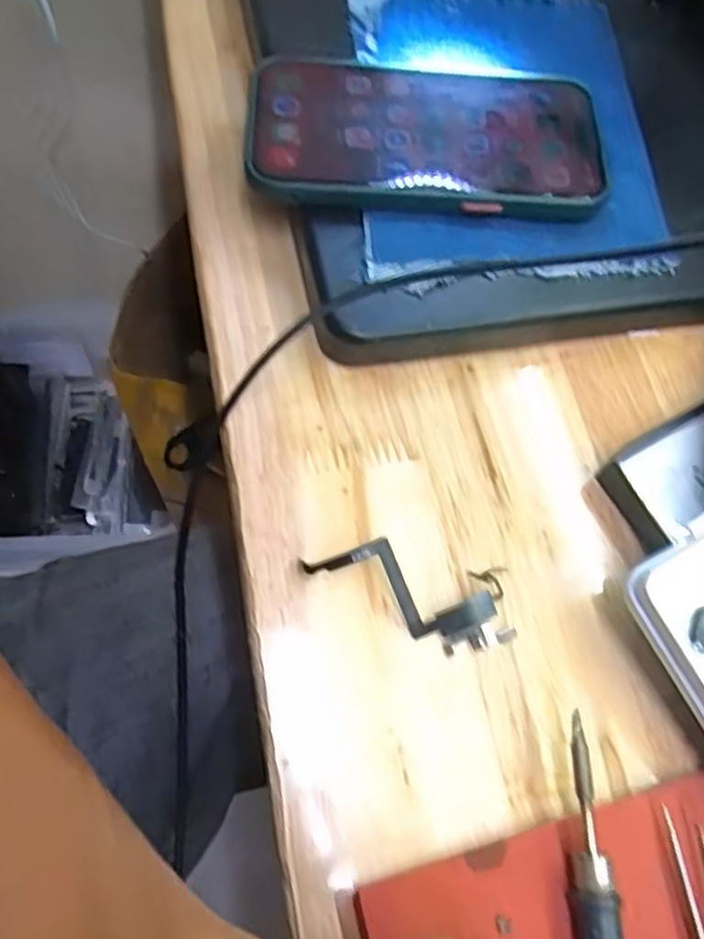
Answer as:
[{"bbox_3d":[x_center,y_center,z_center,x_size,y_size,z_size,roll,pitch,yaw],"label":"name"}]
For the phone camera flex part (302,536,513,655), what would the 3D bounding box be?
[{"bbox_3d":[0.023,0.040,0.254,0.073,0.017,0.034,27,67,-5],"label":"phone camera flex part"}]

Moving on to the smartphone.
[{"bbox_3d":[0.031,-0.139,0.301,0.143,0.013,0.077,5,65,-4],"label":"smartphone"}]

